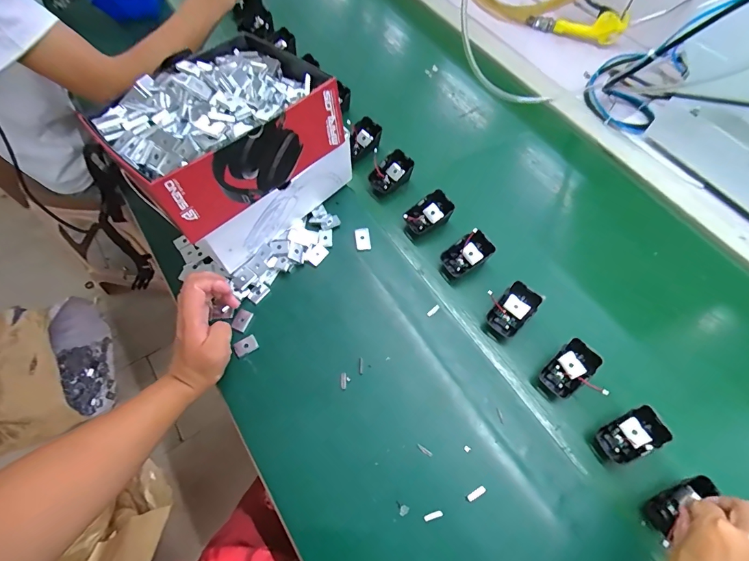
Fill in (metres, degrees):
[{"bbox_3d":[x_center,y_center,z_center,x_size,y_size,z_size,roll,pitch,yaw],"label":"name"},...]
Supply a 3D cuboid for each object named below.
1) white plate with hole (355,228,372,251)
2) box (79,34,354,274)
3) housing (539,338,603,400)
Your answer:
[{"bbox_3d":[-0.017,-0.061,0.572,0.022,0.006,0.036,-8,64,-5],"label":"white plate with hole"},{"bbox_3d":[-0.186,-0.176,0.523,0.243,0.174,0.202,-40,70,-20],"label":"box"},{"bbox_3d":[0.236,0.107,0.482,0.070,0.020,0.045,-48,67,6],"label":"housing"}]

